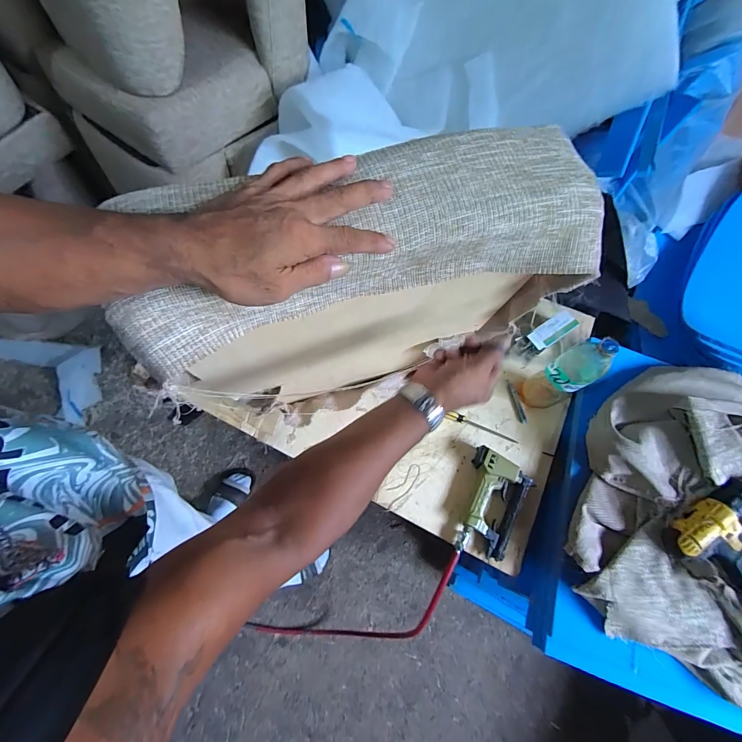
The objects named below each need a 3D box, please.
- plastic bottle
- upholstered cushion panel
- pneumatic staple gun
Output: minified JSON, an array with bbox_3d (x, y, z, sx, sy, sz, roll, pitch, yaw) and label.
[{"bbox_3d":[0.401,0.013,0.723,0.073,0.252,0.086,-23,74,-8],"label":"plastic bottle"},{"bbox_3d":[-0.004,-0.062,0.531,0.458,0.522,0.140,-16,73,-6],"label":"upholstered cushion panel"},{"bbox_3d":[0.265,0.286,0.745,0.127,0.036,0.212,20,73,5],"label":"pneumatic staple gun"}]

